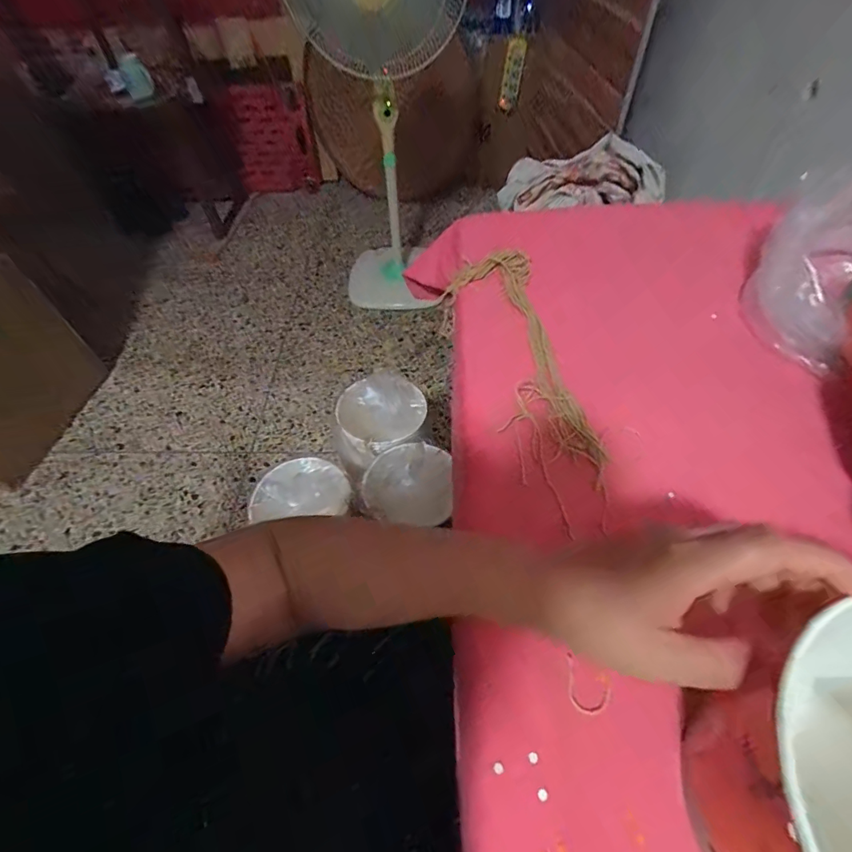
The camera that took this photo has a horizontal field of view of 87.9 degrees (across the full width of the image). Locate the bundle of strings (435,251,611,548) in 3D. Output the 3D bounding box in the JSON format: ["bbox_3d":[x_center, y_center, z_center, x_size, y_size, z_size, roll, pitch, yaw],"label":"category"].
[{"bbox_3d":[0.082,-0.065,0.438,0.110,0.022,0.348,-5,53,-1],"label":"bundle of strings"}]

